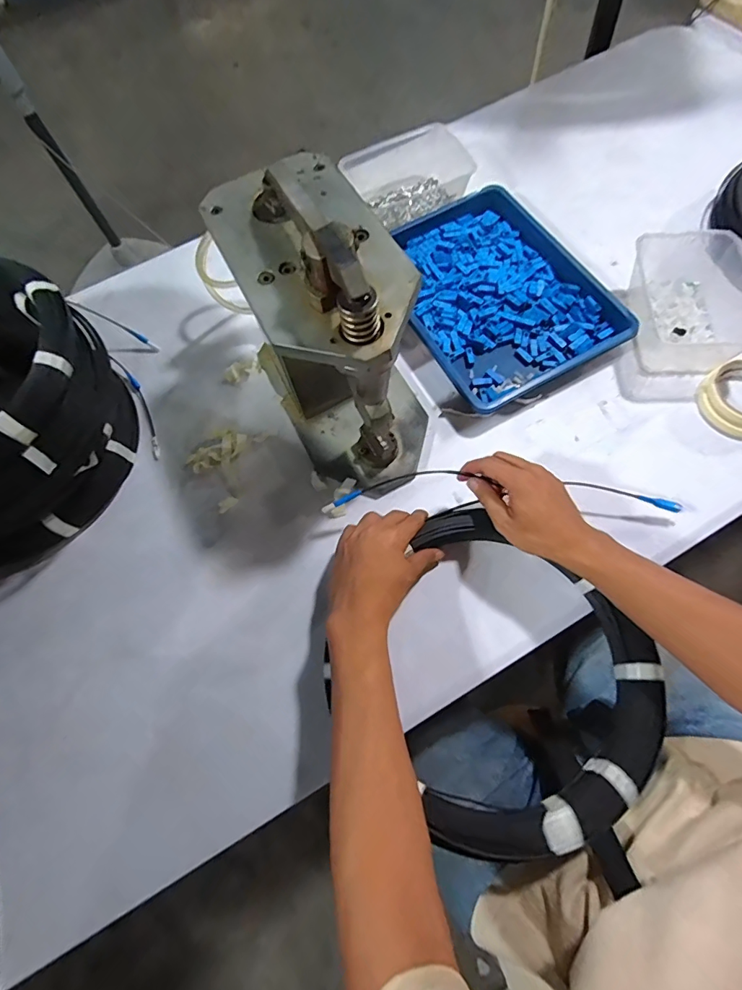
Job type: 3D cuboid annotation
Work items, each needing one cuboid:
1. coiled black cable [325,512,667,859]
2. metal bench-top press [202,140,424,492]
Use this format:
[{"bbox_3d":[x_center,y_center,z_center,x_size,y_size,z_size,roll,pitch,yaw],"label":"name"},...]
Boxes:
[{"bbox_3d":[0.123,0.173,0.419,0.283,0.048,0.261,-1,71,2],"label":"coiled black cable"},{"bbox_3d":[-0.035,-0.175,0.463,0.160,0.264,0.258,-27,69,-6],"label":"metal bench-top press"}]

